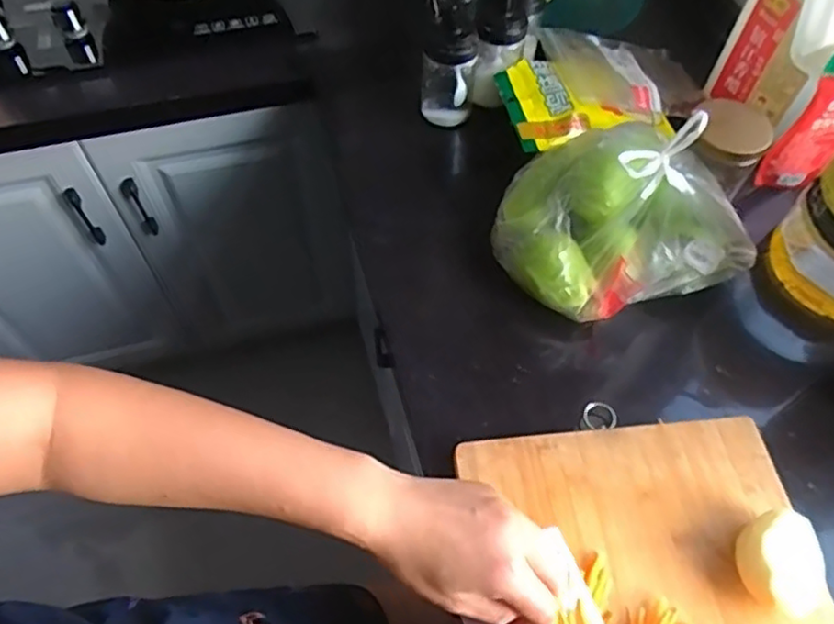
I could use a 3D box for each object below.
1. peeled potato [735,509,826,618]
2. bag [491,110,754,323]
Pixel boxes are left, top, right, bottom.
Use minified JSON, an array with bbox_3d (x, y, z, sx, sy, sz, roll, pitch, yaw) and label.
[{"bbox_3d":[0.275,0.191,0.490,0.063,0.040,0.071,-1,58,-1],"label":"peeled potato"},{"bbox_3d":[0.201,-0.112,0.626,0.237,0.157,0.188,-19,61,-12],"label":"bag"}]

